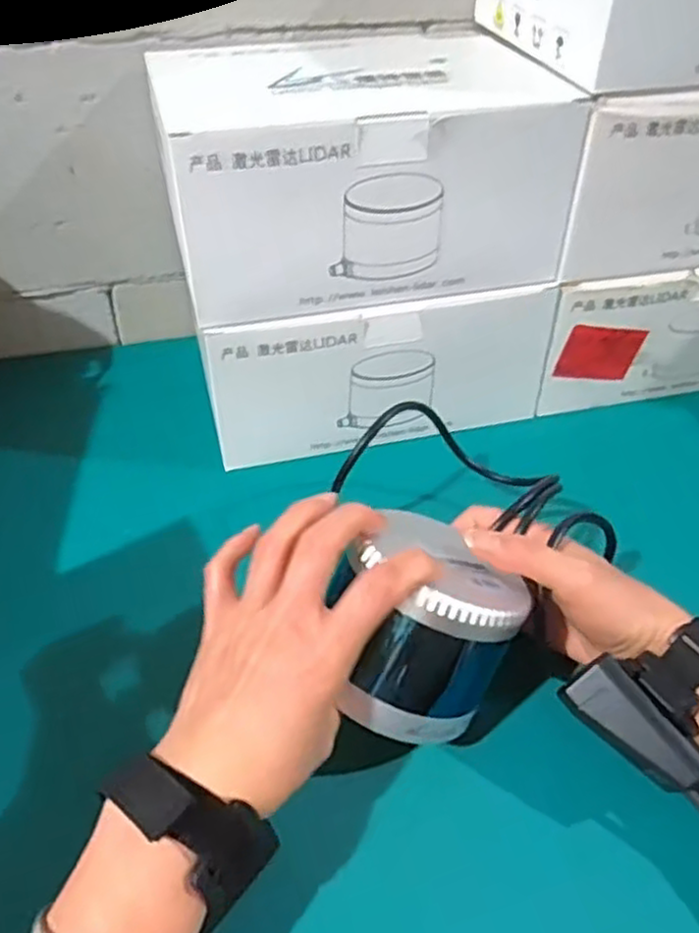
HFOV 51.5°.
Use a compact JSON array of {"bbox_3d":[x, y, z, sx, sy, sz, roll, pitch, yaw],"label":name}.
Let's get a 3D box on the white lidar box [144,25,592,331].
[{"bbox_3d":[0.002,-0.225,0.543,0.262,0.131,0.192,-10,43,-12],"label":"white lidar box"}]

